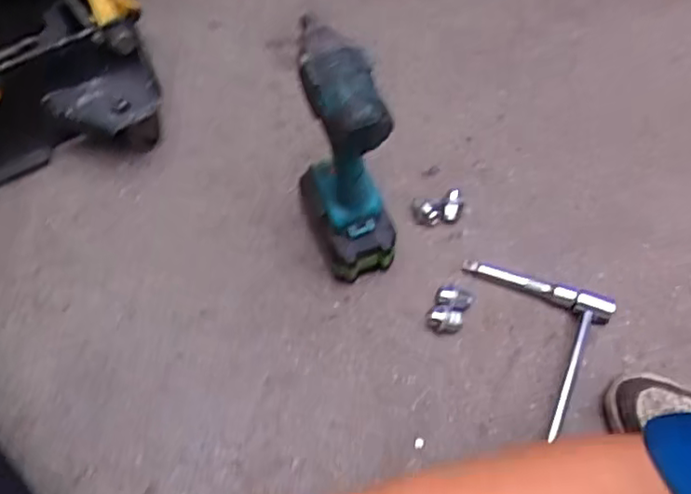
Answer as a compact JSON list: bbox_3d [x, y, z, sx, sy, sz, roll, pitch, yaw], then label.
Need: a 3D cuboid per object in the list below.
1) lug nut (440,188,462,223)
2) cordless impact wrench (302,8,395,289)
[{"bbox_3d":[0.129,-0.050,0.763,0.021,0.018,0.035,21,64,13],"label":"lug nut"},{"bbox_3d":[-0.006,-0.088,0.659,0.073,0.272,0.153,-20,64,-7],"label":"cordless impact wrench"}]

